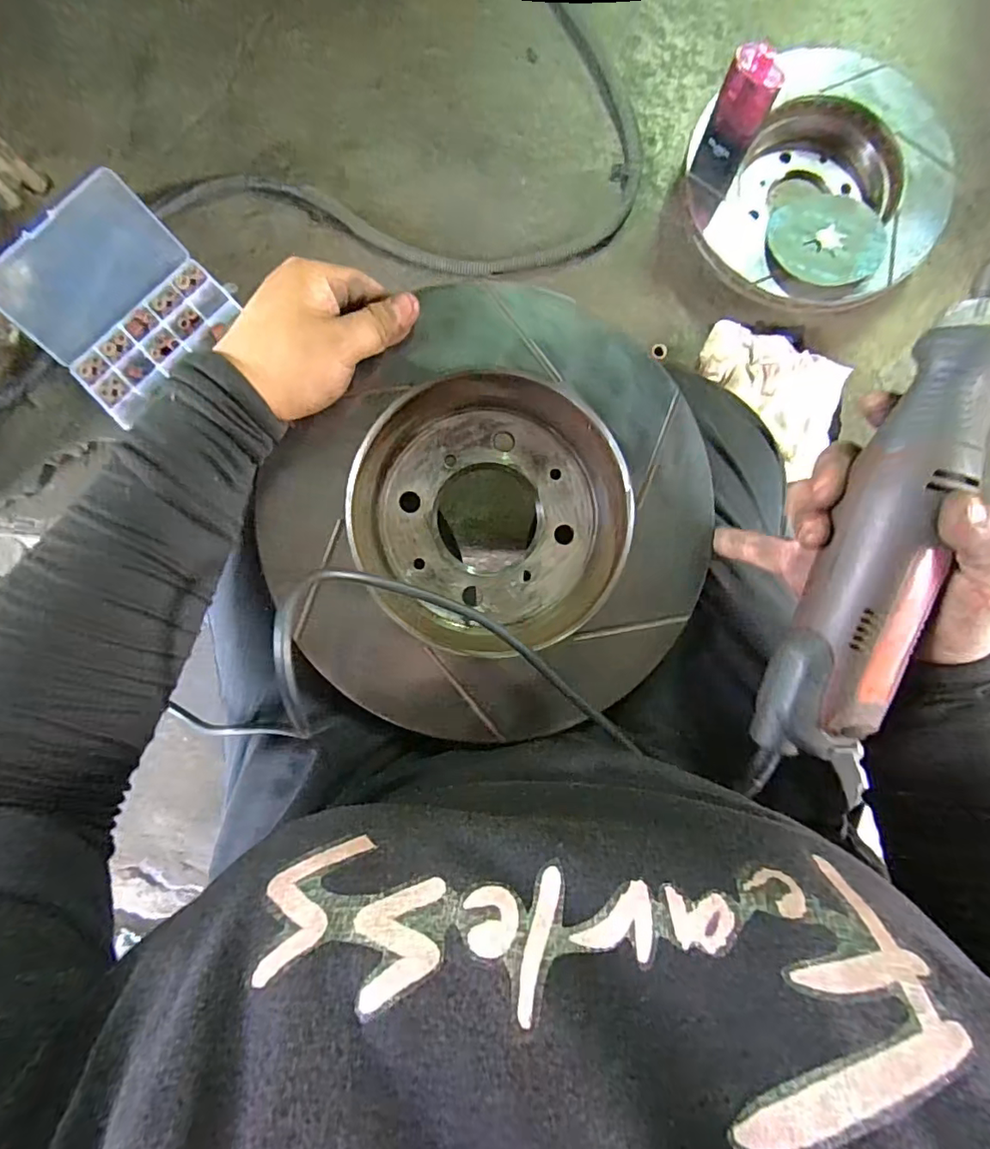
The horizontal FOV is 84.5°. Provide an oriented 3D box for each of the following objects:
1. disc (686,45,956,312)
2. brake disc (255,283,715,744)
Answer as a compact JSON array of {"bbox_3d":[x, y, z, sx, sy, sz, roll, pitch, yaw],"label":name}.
[{"bbox_3d":[0.320,-0.397,0.546,0.239,0.058,0.261,0,87,1],"label":"disc"},{"bbox_3d":[0.005,-0.025,0.321,0.224,0.060,0.243,0,87,1],"label":"brake disc"}]

